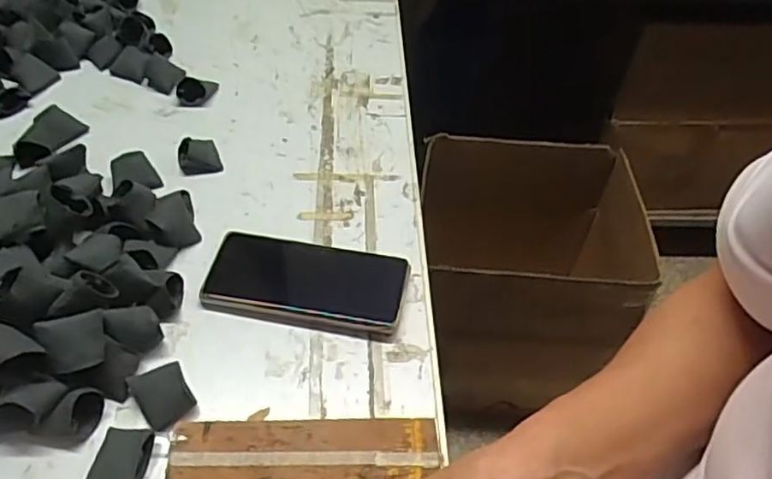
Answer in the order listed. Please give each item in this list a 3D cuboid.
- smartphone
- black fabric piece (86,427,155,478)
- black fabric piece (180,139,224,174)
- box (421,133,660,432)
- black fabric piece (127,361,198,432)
[{"bbox_3d":[-0.065,0.034,0.524,0.159,0.015,0.082,10,48,4],"label":"smartphone"},{"bbox_3d":[-0.174,0.146,0.410,0.034,0.011,0.045,8,48,3],"label":"black fabric piece"},{"bbox_3d":[-0.183,-0.083,0.616,0.037,0.015,0.037,-15,51,-17],"label":"black fabric piece"},{"bbox_3d":[0.242,0.086,1.216,0.352,0.431,0.345,3,48,-2],"label":"box"},{"bbox_3d":[-0.156,0.108,0.444,0.035,0.005,0.047,-24,58,-25],"label":"black fabric piece"}]

